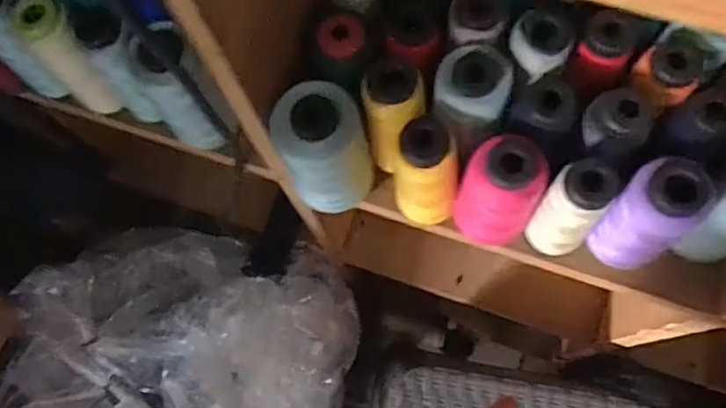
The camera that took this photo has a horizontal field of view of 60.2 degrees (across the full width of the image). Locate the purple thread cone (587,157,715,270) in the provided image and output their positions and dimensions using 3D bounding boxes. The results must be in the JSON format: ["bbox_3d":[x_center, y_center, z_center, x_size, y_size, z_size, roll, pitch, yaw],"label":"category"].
[{"bbox_3d":[0.176,0.009,0.394,0.044,0.105,0.045,5,74,3],"label":"purple thread cone"}]

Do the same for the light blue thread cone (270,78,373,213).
[{"bbox_3d":[-0.025,-0.035,0.422,0.059,0.109,0.054,-22,74,-5],"label":"light blue thread cone"}]

